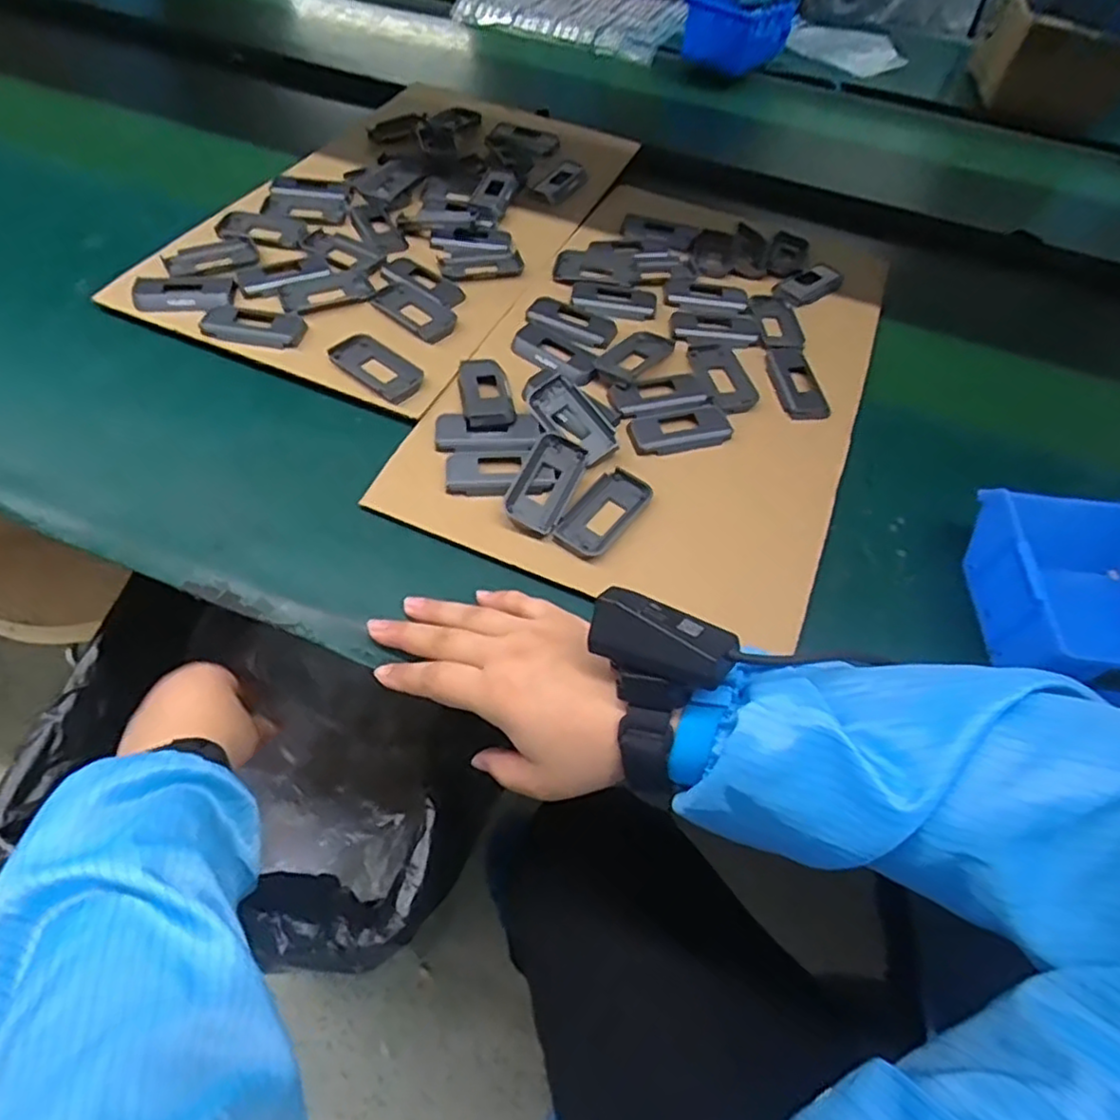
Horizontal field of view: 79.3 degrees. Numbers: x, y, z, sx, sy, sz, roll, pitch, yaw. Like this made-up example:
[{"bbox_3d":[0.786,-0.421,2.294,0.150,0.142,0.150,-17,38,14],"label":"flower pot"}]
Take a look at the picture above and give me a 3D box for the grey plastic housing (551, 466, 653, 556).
[{"bbox_3d":[0.029,-0.033,0.465,0.040,0.010,0.076,32,58,16],"label":"grey plastic housing"}]

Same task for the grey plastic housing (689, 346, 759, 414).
[{"bbox_3d":[0.134,-0.149,0.551,0.040,0.009,0.083,-9,56,-12],"label":"grey plastic housing"}]

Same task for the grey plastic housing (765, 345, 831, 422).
[{"bbox_3d":[0.193,-0.146,0.556,0.037,0.012,0.082,-4,55,-8],"label":"grey plastic housing"}]

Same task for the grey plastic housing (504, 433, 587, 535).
[{"bbox_3d":[-0.011,-0.052,0.469,0.038,0.013,0.076,27,63,-2],"label":"grey plastic housing"}]

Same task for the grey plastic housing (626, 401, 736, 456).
[{"bbox_3d":[0.090,-0.099,0.510,0.077,0.011,0.038,-11,57,-13],"label":"grey plastic housing"}]

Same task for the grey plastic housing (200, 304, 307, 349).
[{"bbox_3d":[-0.243,-0.187,0.539,0.074,0.012,0.039,11,54,2],"label":"grey plastic housing"}]

